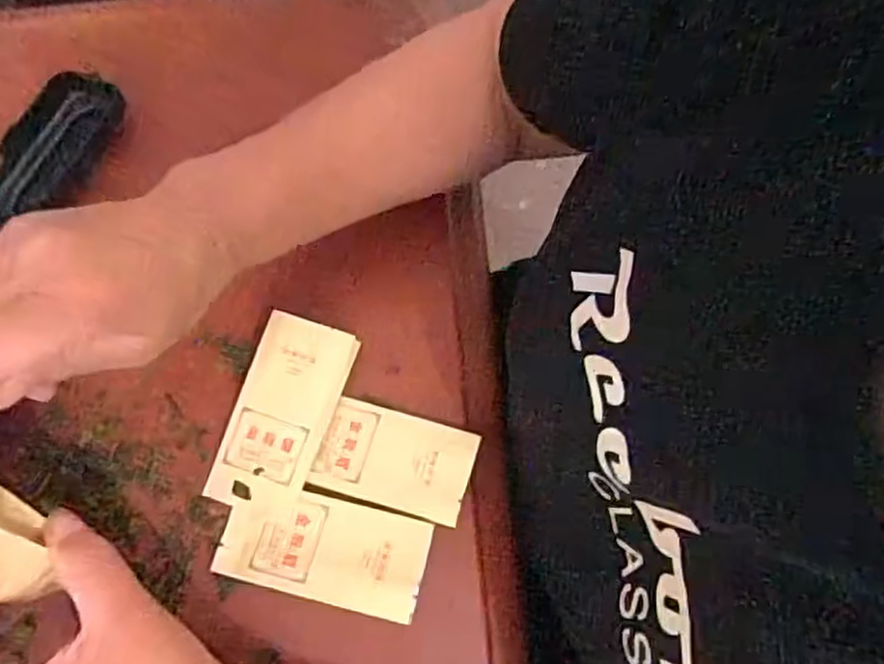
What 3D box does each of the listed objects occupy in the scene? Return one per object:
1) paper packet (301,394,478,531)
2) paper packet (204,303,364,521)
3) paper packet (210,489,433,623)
[{"bbox_3d":[-0.027,0.070,0.385,0.085,0.008,0.052,15,72,5],"label":"paper packet"},{"bbox_3d":[-0.090,0.045,0.387,0.053,0.007,0.107,19,82,5],"label":"paper packet"},{"bbox_3d":[-0.063,0.114,0.366,0.108,0.004,0.051,12,66,8],"label":"paper packet"}]

